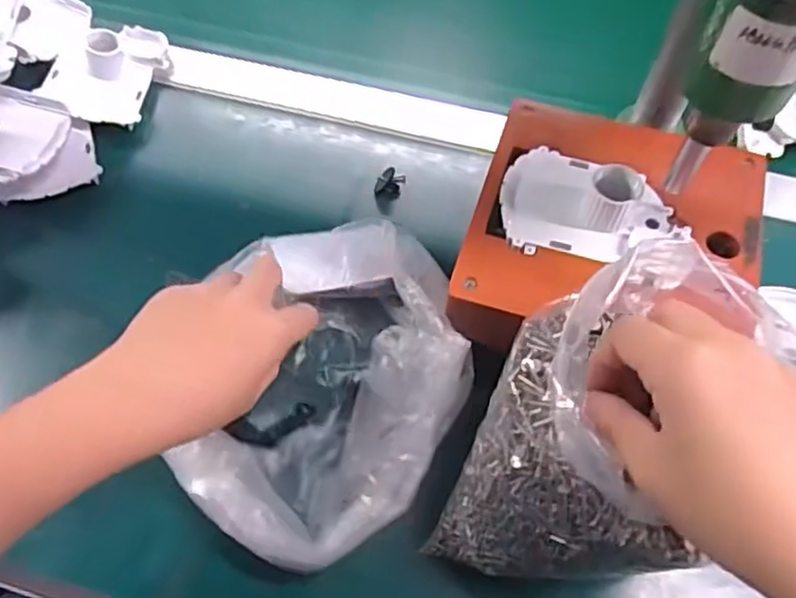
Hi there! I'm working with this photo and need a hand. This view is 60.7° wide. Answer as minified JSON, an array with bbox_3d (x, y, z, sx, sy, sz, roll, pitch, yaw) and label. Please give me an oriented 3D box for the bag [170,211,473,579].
[{"bbox_3d":[-0.034,0.038,0.362,0.134,0.065,0.188,8,59,3],"label":"bag"}]

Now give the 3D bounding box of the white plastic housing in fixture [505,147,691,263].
[{"bbox_3d":[0.104,-0.054,0.361,0.092,0.025,0.068,10,59,5],"label":"white plastic housing in fixture"}]

